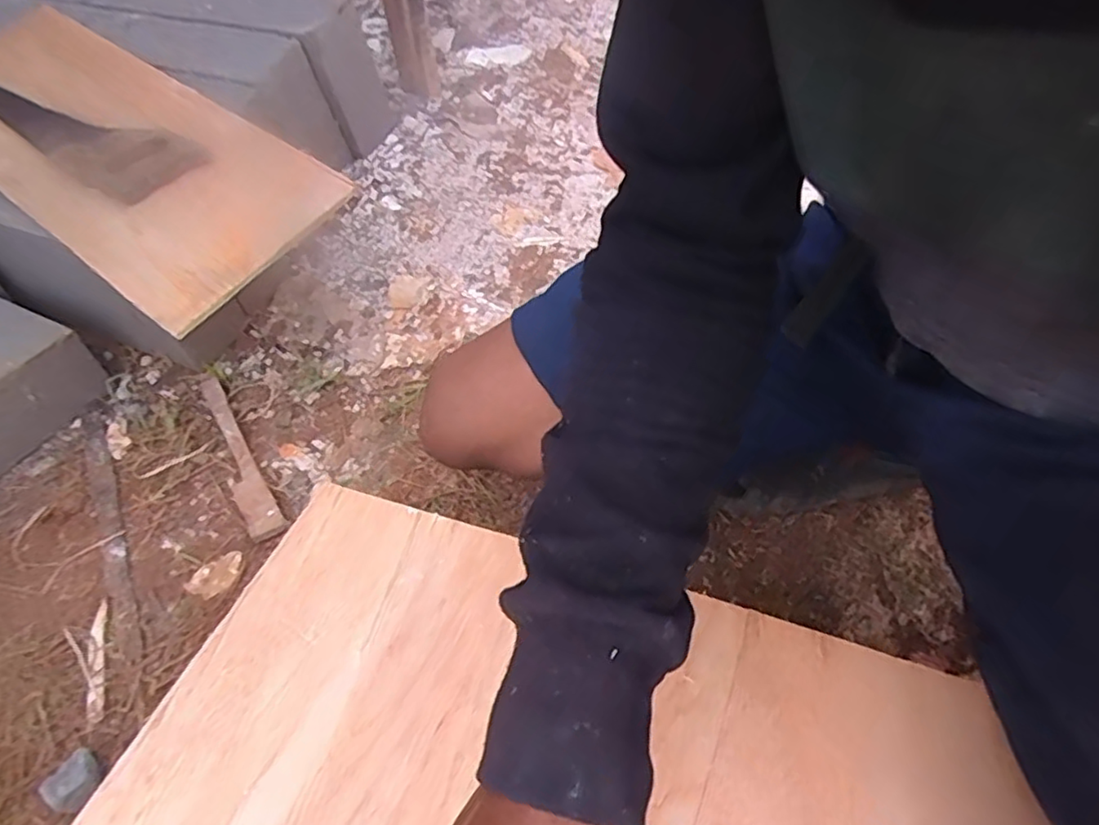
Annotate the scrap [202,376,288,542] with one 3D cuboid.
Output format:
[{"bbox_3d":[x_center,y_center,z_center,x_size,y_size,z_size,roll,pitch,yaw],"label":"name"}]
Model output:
[{"bbox_3d":[-0.366,0.043,0.735,0.037,0.014,0.270,-29,52,-20],"label":"scrap"}]

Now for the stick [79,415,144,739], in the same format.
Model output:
[{"bbox_3d":[-0.462,0.131,0.671,0.027,0.009,0.407,-23,51,-22],"label":"stick"}]

